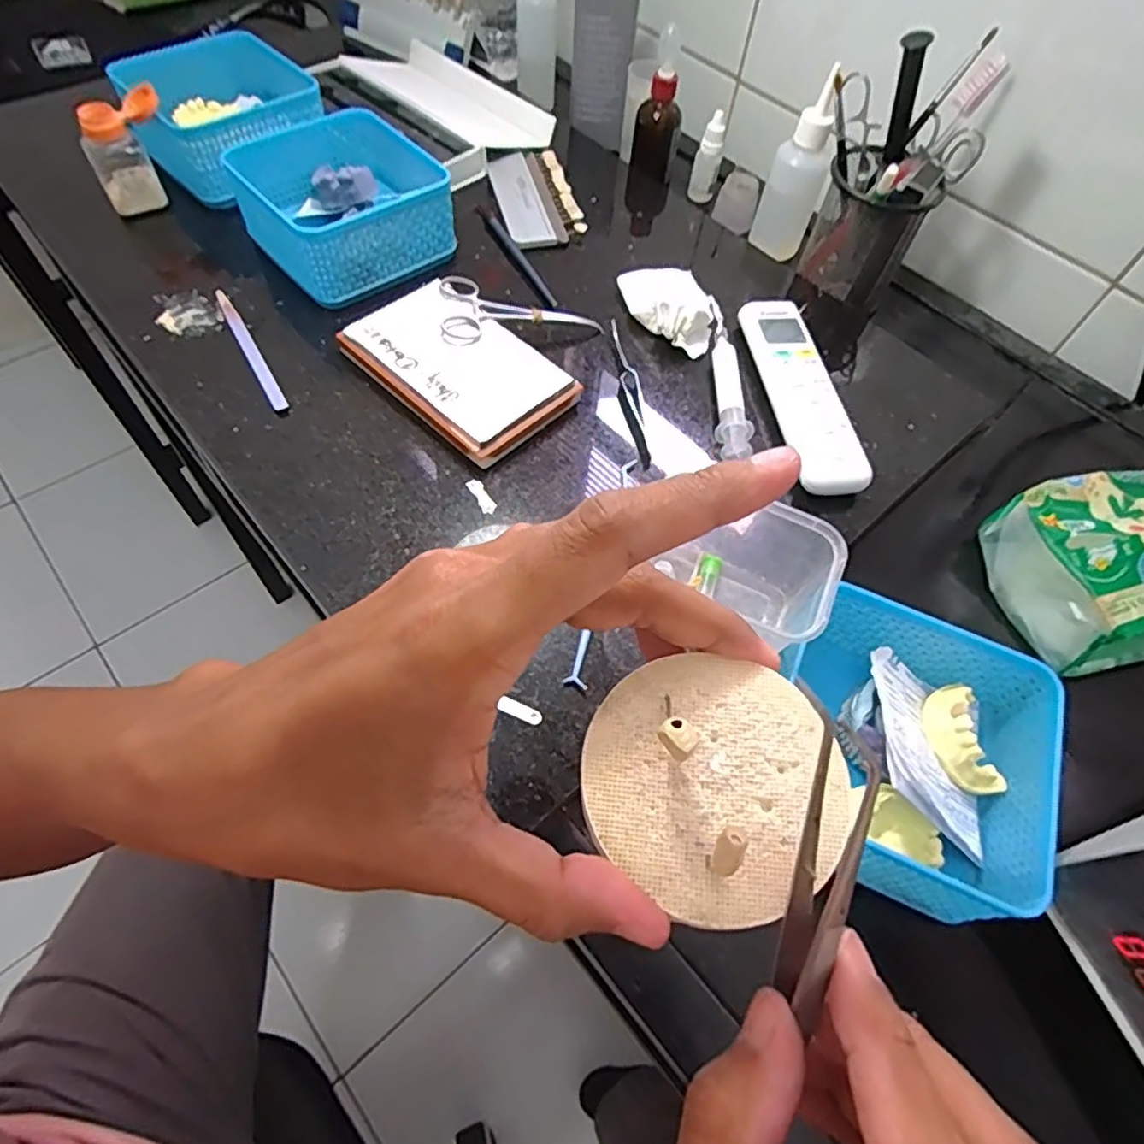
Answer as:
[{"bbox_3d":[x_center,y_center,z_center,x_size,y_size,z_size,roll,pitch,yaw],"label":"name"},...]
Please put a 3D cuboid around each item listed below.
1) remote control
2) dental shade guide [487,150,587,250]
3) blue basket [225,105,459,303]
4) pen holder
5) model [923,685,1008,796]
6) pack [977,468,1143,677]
[{"bbox_3d":[0.165,-0.131,0.469,0.046,0.014,0.175,-5,60,-7],"label":"remote control"},{"bbox_3d":[-0.032,-0.338,0.586,0.066,0.011,0.131,-12,61,-11],"label":"dental shade guide"},{"bbox_3d":[-0.184,-0.295,0.515,0.137,0.049,0.146,-35,67,-22],"label":"blue basket"},{"bbox_3d":[0.242,-0.282,0.541,0.085,0.109,0.068,26,61,11],"label":"pen holder"},{"bbox_3d":[0.207,0.089,0.347,0.031,0.025,0.056,-10,61,-10],"label":"model"},{"bbox_3d":[0.379,-0.015,0.423,0.202,0.052,0.125,-11,61,-11],"label":"pack"}]

